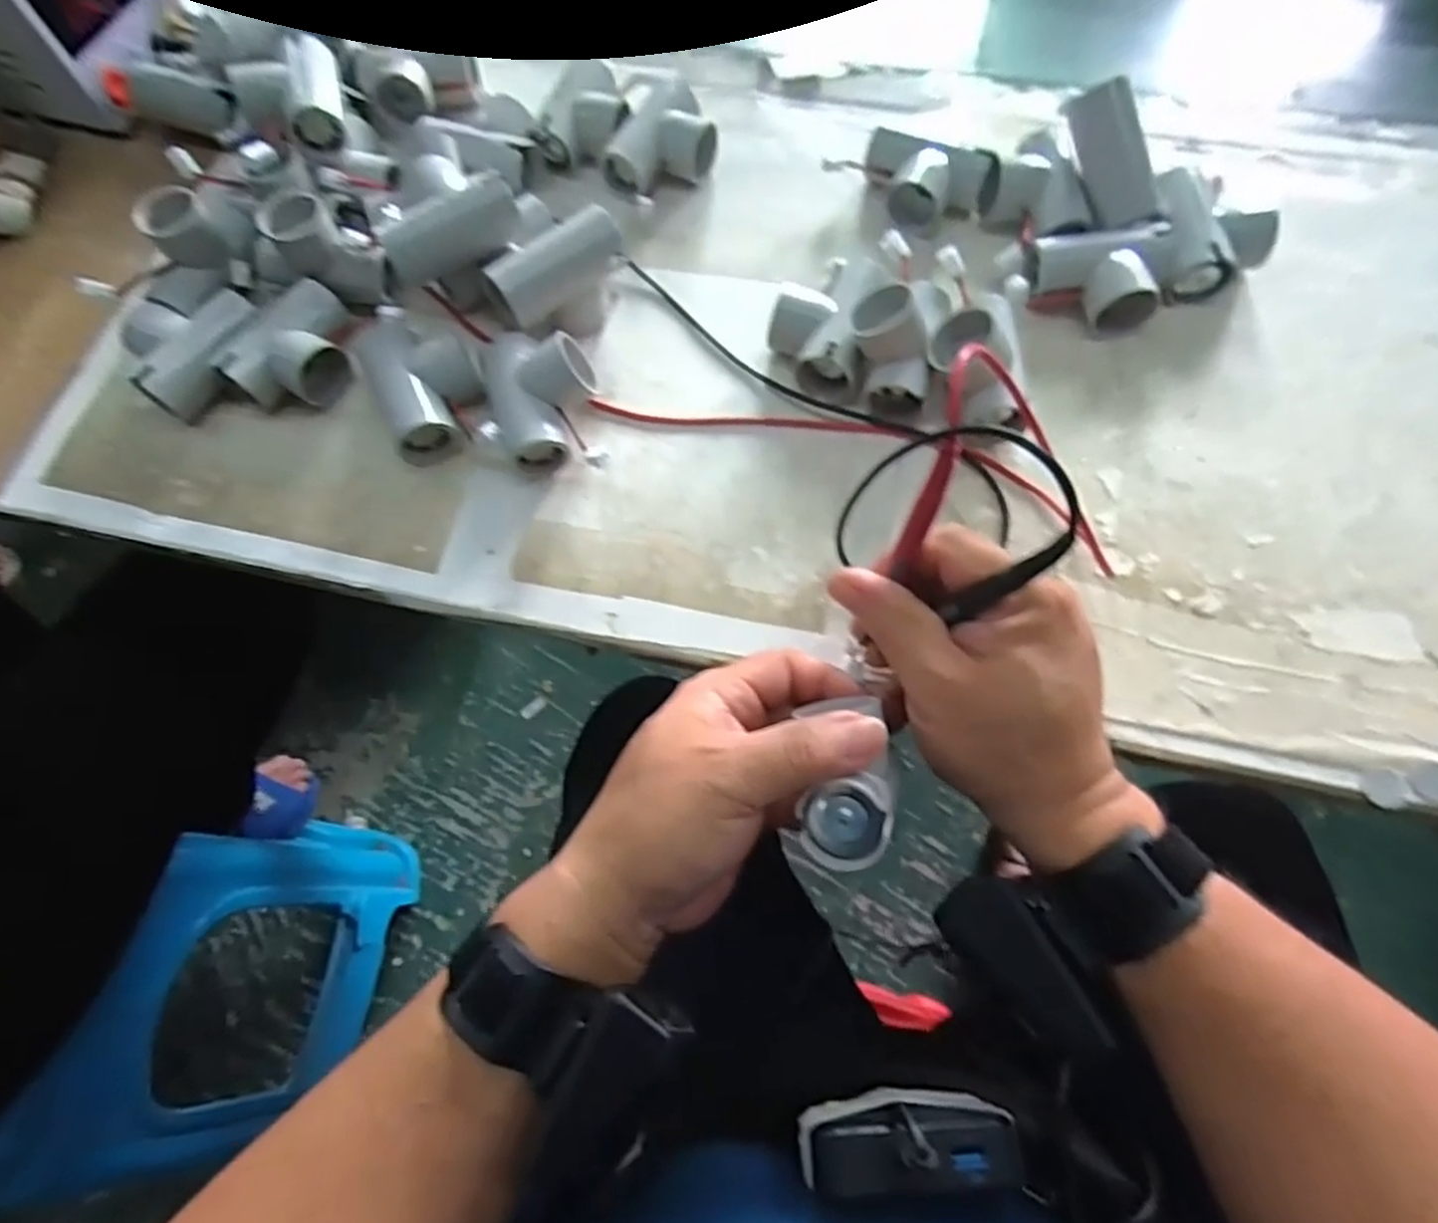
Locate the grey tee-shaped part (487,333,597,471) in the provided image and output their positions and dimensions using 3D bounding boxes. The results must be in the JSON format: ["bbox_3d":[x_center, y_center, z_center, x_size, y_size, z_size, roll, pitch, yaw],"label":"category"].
[{"bbox_3d":[-0.093,-0.117,0.407,0.055,0.038,0.075,-16,68,-4],"label":"grey tee-shaped part"}]

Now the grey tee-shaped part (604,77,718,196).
[{"bbox_3d":[-0.034,-0.297,0.481,0.059,0.034,0.081,17,69,9],"label":"grey tee-shaped part"}]

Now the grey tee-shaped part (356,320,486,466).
[{"bbox_3d":[-0.160,-0.126,0.416,0.053,0.031,0.081,-24,69,-8],"label":"grey tee-shaped part"}]

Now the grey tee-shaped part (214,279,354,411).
[{"bbox_3d":[-0.237,-0.144,0.427,0.043,0.035,0.075,32,72,14],"label":"grey tee-shaped part"}]

